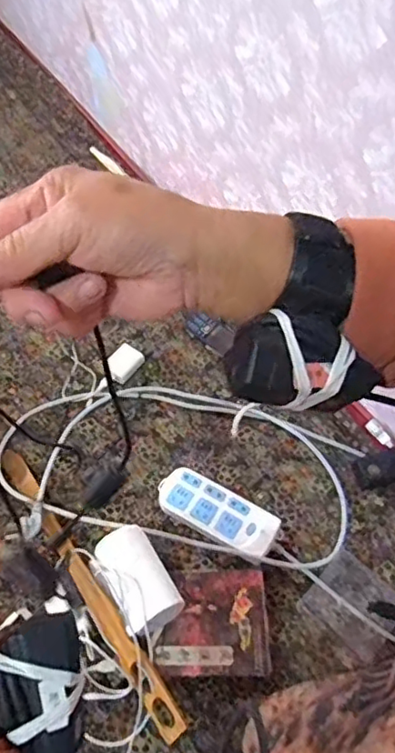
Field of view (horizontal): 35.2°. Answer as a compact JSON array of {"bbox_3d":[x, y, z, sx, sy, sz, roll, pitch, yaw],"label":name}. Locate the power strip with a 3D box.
[{"bbox_3d":[0.029,0.200,0.926,0.181,0.023,0.074,28,62,13],"label":"power strip"}]

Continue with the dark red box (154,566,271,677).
[{"bbox_3d":[0.022,0.330,0.847,0.146,0.023,0.137,1,59,-2],"label":"dark red box"}]

